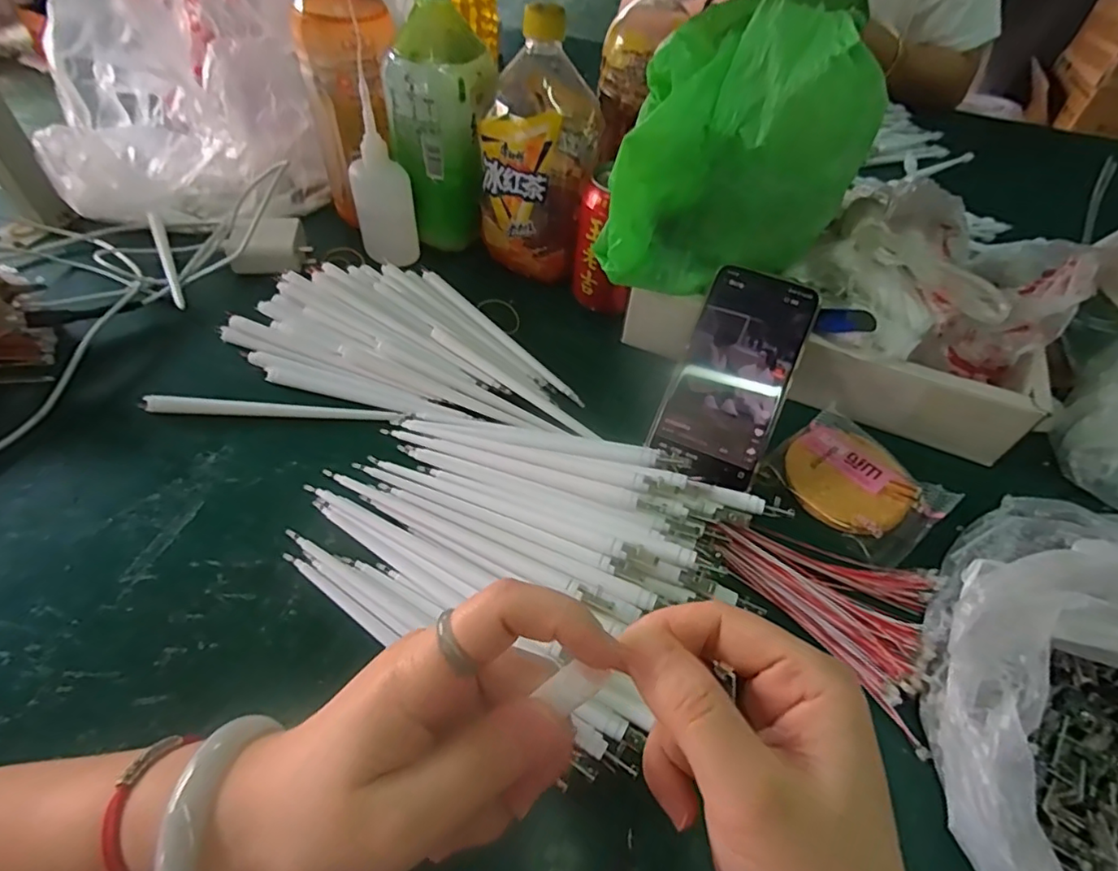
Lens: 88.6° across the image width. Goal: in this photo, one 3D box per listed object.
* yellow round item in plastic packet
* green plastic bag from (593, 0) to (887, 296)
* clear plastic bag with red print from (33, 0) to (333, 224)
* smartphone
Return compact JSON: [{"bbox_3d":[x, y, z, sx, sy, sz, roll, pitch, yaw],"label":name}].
[{"bbox_3d":[0.210,0.032,0.402,0.093,0.014,0.103,-34,62,-21],"label":"yellow round item in plastic packet"},{"bbox_3d":[0.115,-0.183,0.376,0.154,0.180,0.085,9,51,3],"label":"green plastic bag"},{"bbox_3d":[-0.343,-0.336,0.508,0.218,0.199,0.233,-7,52,-10],"label":"clear plastic bag with red print"},{"bbox_3d":[0.124,-0.043,0.404,0.075,0.009,0.152,20,82,14],"label":"smartphone"}]

